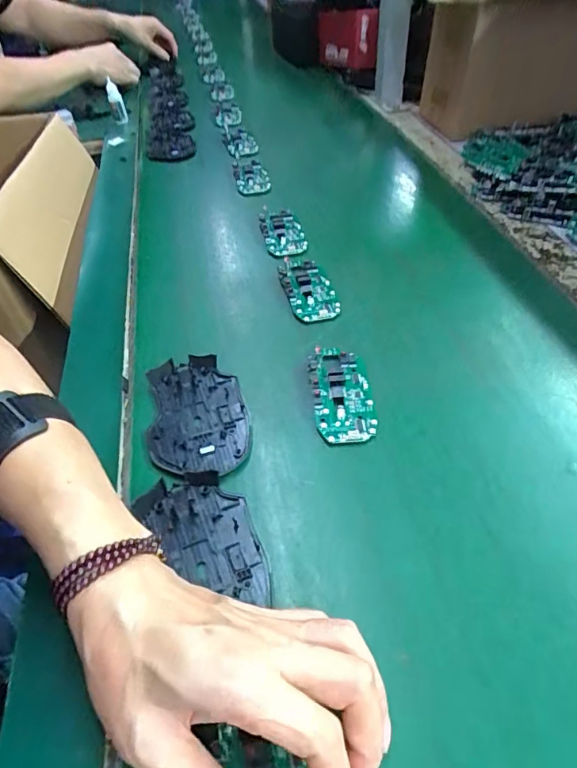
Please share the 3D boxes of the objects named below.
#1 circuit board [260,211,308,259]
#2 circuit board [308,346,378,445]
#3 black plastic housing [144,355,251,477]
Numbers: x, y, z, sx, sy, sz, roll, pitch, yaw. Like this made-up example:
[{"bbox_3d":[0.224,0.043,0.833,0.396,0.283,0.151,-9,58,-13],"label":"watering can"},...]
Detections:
[{"bbox_3d":[-0.006,-0.169,0.547,0.043,0.016,0.078,-12,49,-10],"label":"circuit board"},{"bbox_3d":[0.041,0.005,0.384,0.045,0.011,0.091,-4,48,-3],"label":"circuit board"},{"bbox_3d":[-0.070,0.023,0.372,0.074,0.013,0.110,-12,49,-10],"label":"black plastic housing"}]

